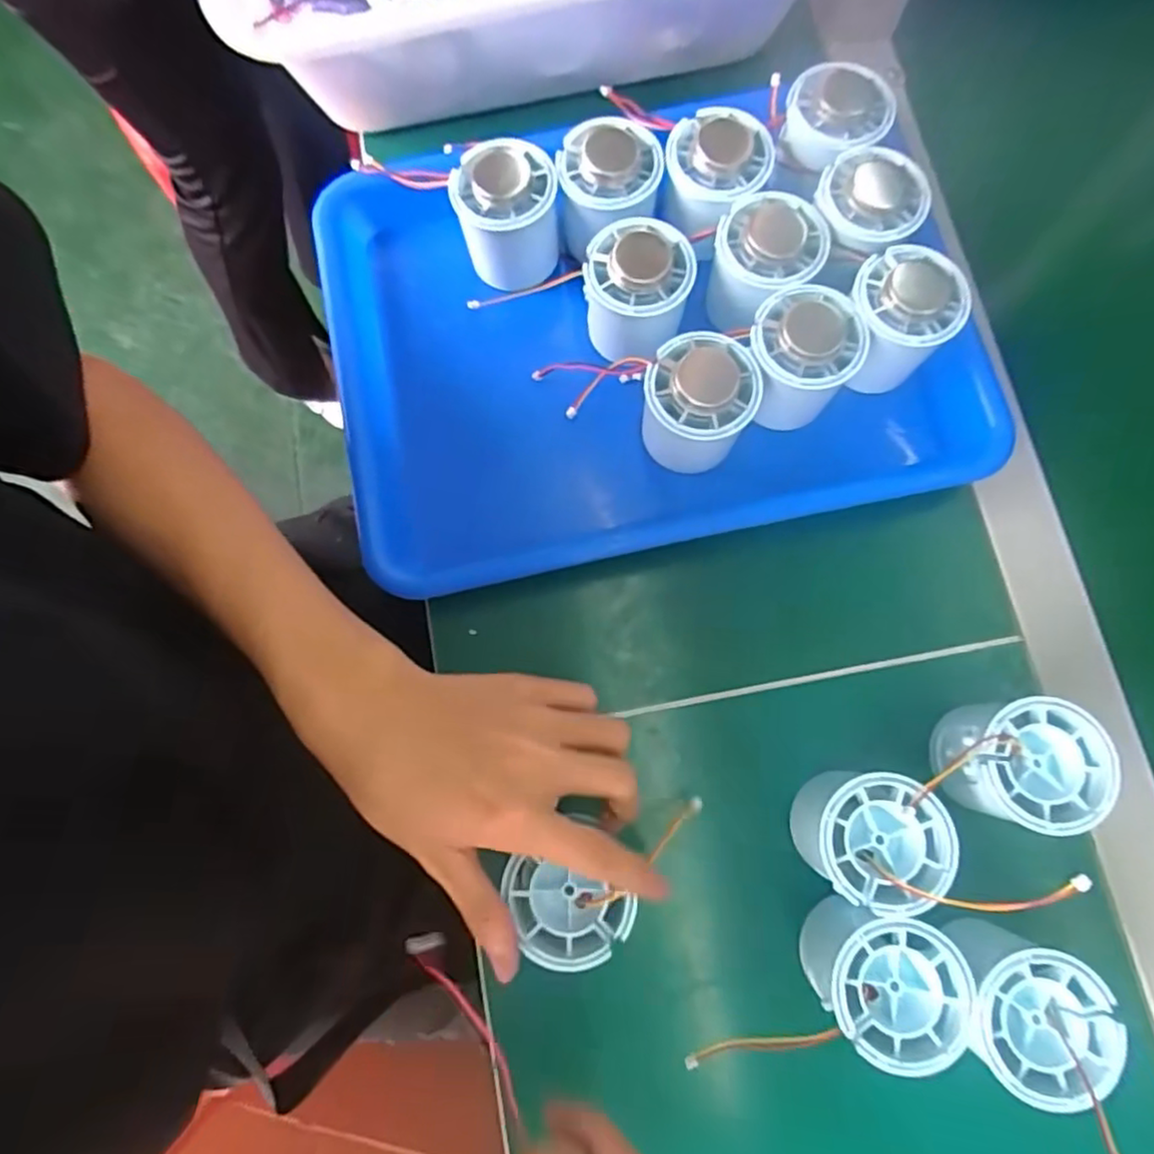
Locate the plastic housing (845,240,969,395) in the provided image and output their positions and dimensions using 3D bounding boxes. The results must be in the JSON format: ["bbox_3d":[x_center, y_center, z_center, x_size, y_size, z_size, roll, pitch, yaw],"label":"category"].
[{"bbox_3d":[0.166,-0.135,0.344,0.053,0.052,0.052,0,78,1],"label":"plastic housing"}]

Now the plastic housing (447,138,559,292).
[{"bbox_3d":[-0.038,-0.199,0.365,0.053,0.053,0.050,0,78,1],"label":"plastic housing"}]

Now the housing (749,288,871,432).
[{"bbox_3d":[0.115,-0.111,0.340,0.055,0.048,0.051,-8,78,-1],"label":"housing"}]

